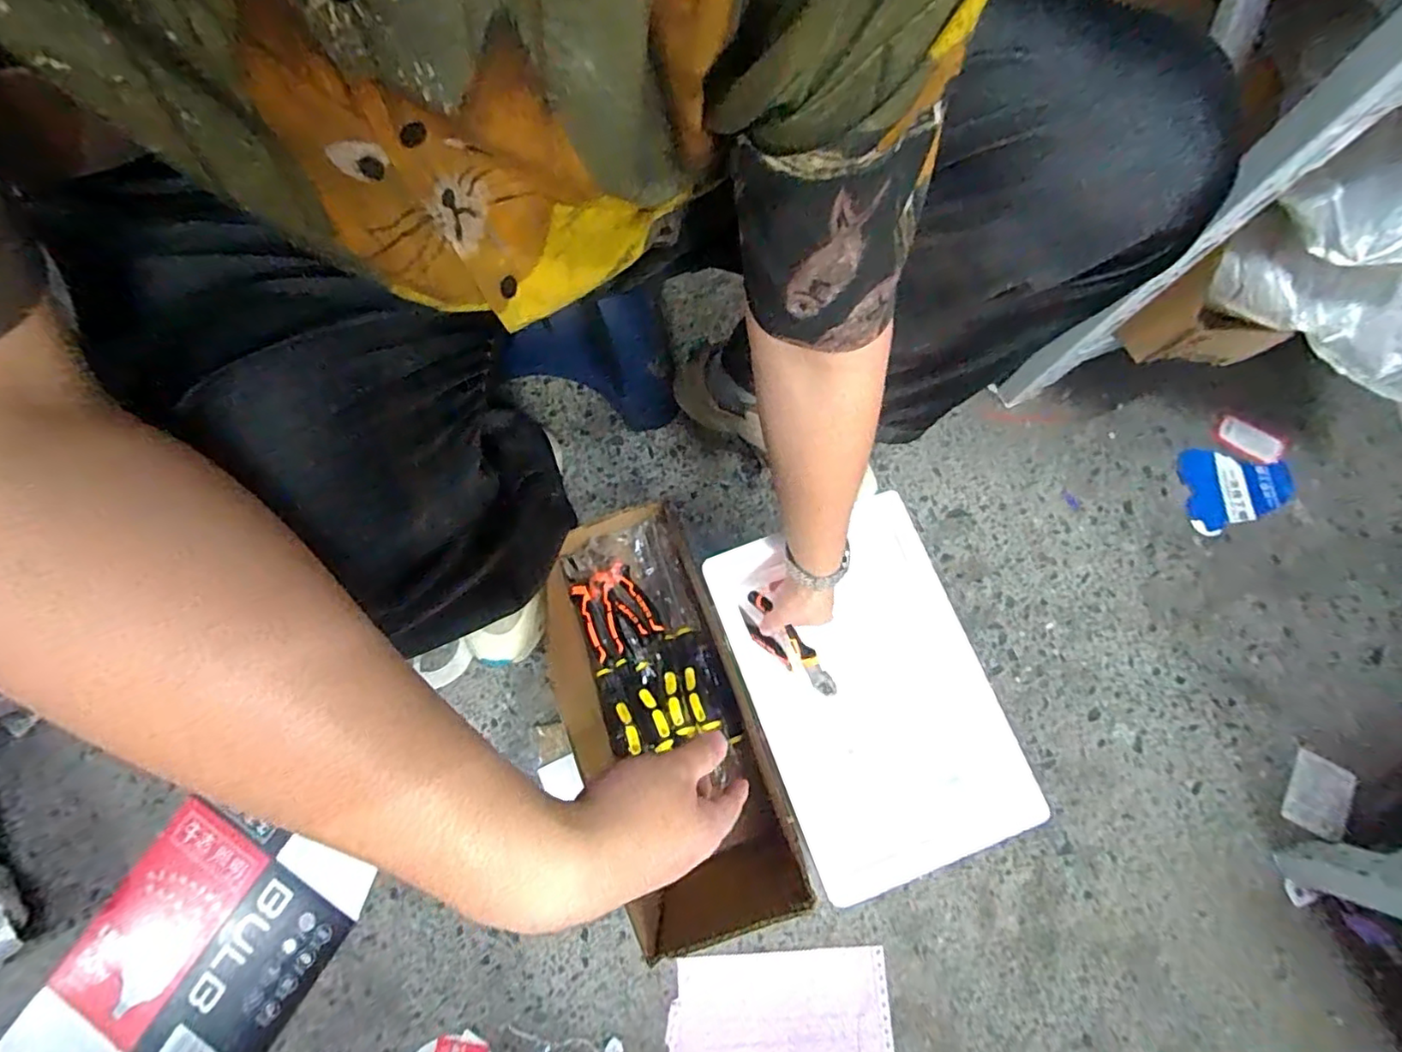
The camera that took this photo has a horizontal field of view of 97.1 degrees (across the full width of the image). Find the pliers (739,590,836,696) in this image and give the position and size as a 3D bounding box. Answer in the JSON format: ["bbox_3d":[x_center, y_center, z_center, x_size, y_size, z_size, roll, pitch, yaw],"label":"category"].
[{"bbox_3d":[0.098,0.138,0.705,0.142,0.028,0.038,43,80,3],"label":"pliers"}]

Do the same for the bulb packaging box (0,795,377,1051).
[{"bbox_3d":[-0.555,0.479,0.674,0.244,0.013,0.327,31,79,7],"label":"bulb packaging box"}]

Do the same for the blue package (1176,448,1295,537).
[{"bbox_3d":[0.692,-0.048,0.797,0.130,0.012,0.109,-4,77,-1],"label":"blue package"}]

